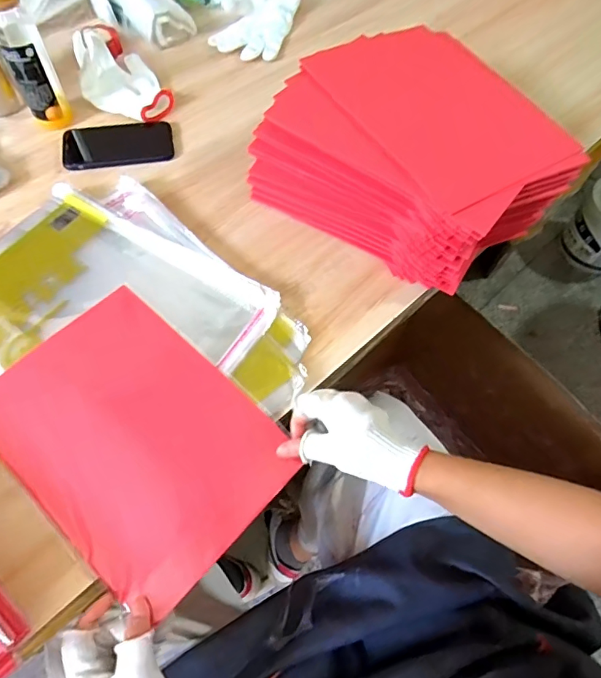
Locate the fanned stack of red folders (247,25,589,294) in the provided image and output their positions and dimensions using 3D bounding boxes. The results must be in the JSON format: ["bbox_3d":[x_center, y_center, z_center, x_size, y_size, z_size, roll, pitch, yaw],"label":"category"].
[{"bbox_3d":[0.142,-0.233,0.606,0.303,0.128,0.328,-41,72,-21],"label":"fanned stack of red folders"}]

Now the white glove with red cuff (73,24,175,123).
[{"bbox_3d":[-0.286,-0.411,0.723,0.107,0.044,0.217,-29,68,-17],"label":"white glove with red cuff"}]

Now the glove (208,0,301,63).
[{"bbox_3d":[-0.075,-0.555,0.819,0.117,0.033,0.185,17,63,5],"label":"glove"}]

